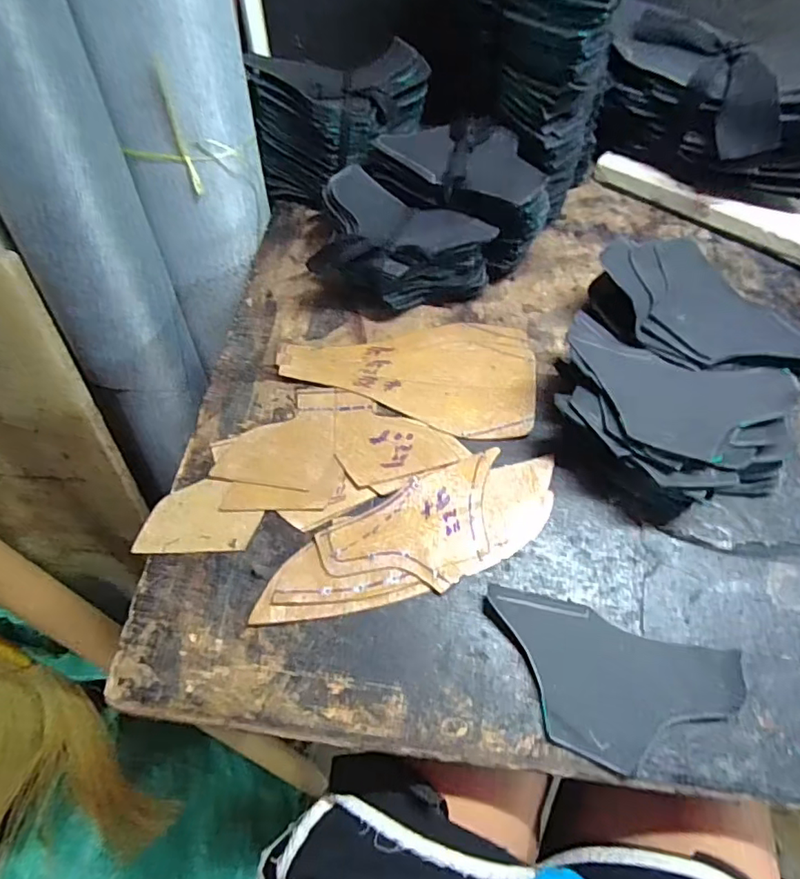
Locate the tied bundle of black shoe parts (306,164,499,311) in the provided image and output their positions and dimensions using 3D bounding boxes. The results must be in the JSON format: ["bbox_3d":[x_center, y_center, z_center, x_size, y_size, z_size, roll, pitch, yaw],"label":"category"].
[{"bbox_3d":[0.004,-0.171,0.470,0.146,0.069,0.117,1,62,3],"label":"tied bundle of black shoe parts"}]

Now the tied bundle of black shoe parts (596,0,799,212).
[{"bbox_3d":[0.275,-0.276,0.482,0.223,0.133,0.077,34,68,18],"label":"tied bundle of black shoe parts"}]

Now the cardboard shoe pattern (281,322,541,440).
[{"bbox_3d":[0.008,-0.062,0.444,0.204,0.007,0.107,10,63,7],"label":"cardboard shoe pattern"}]

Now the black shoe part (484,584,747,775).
[{"bbox_3d":[0.121,0.147,0.325,0.149,0.015,0.081,18,64,11],"label":"black shoe part"}]

